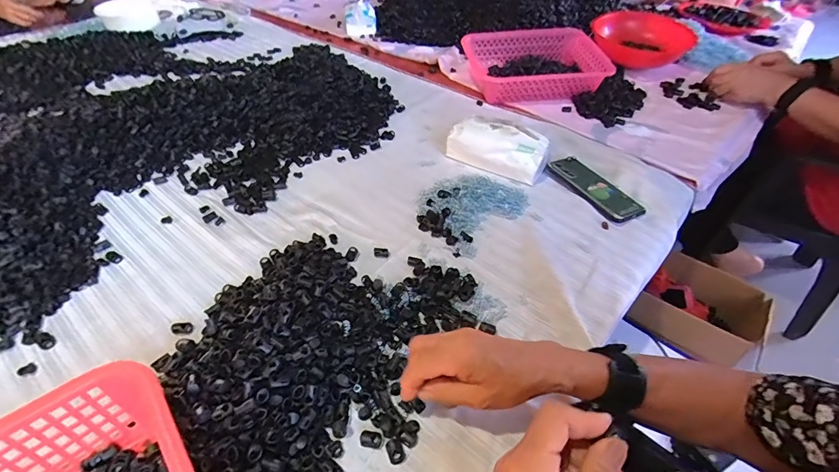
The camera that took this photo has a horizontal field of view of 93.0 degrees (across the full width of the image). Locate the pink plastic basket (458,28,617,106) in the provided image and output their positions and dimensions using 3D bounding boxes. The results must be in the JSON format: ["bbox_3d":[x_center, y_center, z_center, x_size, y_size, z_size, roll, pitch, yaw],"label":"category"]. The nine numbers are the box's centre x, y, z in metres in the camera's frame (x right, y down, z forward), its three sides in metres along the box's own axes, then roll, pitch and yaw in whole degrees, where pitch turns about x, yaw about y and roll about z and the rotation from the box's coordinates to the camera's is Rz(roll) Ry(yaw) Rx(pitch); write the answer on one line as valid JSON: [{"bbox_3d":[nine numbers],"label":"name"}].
[{"bbox_3d":[0.266,-0.394,0.927,0.311,0.093,0.180,-6,46,-8],"label":"pink plastic basket"}]

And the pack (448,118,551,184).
[{"bbox_3d":[0.134,-0.155,0.694,0.170,0.072,0.069,18,48,15],"label":"pack"}]

